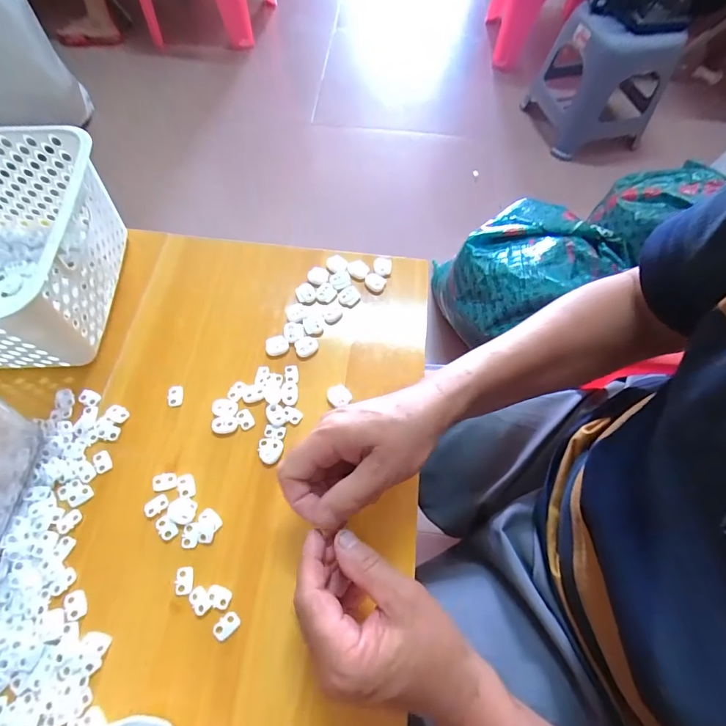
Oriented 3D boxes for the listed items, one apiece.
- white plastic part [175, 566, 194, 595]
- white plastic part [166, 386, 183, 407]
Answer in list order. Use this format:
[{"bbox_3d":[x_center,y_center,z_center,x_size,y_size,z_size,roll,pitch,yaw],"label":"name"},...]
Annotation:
[{"bbox_3d":[-0.139,0.170,0.320,0.013,0.004,0.019,-5,64,-4],"label":"white plastic part"},{"bbox_3d":[-0.177,0.032,0.388,0.014,0.006,0.019,-8,65,-5],"label":"white plastic part"}]

